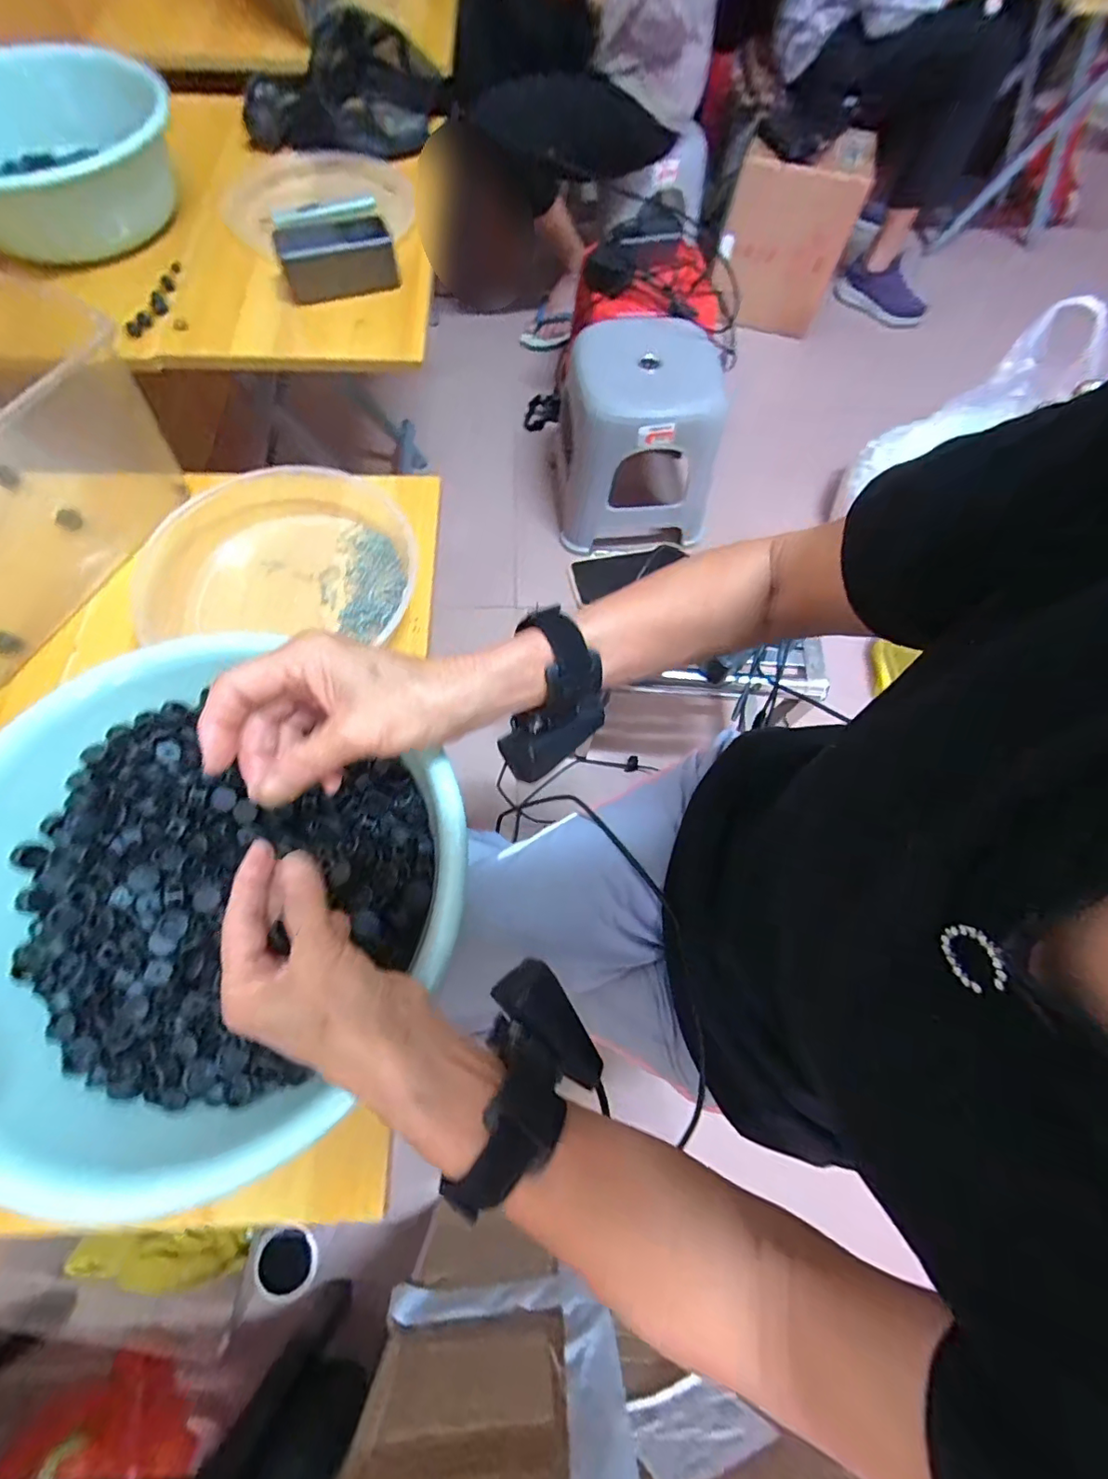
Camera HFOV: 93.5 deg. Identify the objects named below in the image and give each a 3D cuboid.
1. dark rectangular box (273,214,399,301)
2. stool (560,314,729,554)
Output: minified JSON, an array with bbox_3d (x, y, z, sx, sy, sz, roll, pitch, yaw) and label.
[{"bbox_3d":[-0.253,-0.563,0.611,0.128,0.051,0.061,-21,71,-10],"label":"dark rectangular box"},{"bbox_3d":[0.171,-0.587,1.043,0.299,0.314,0.268,1,69,-2],"label":"stool"}]

